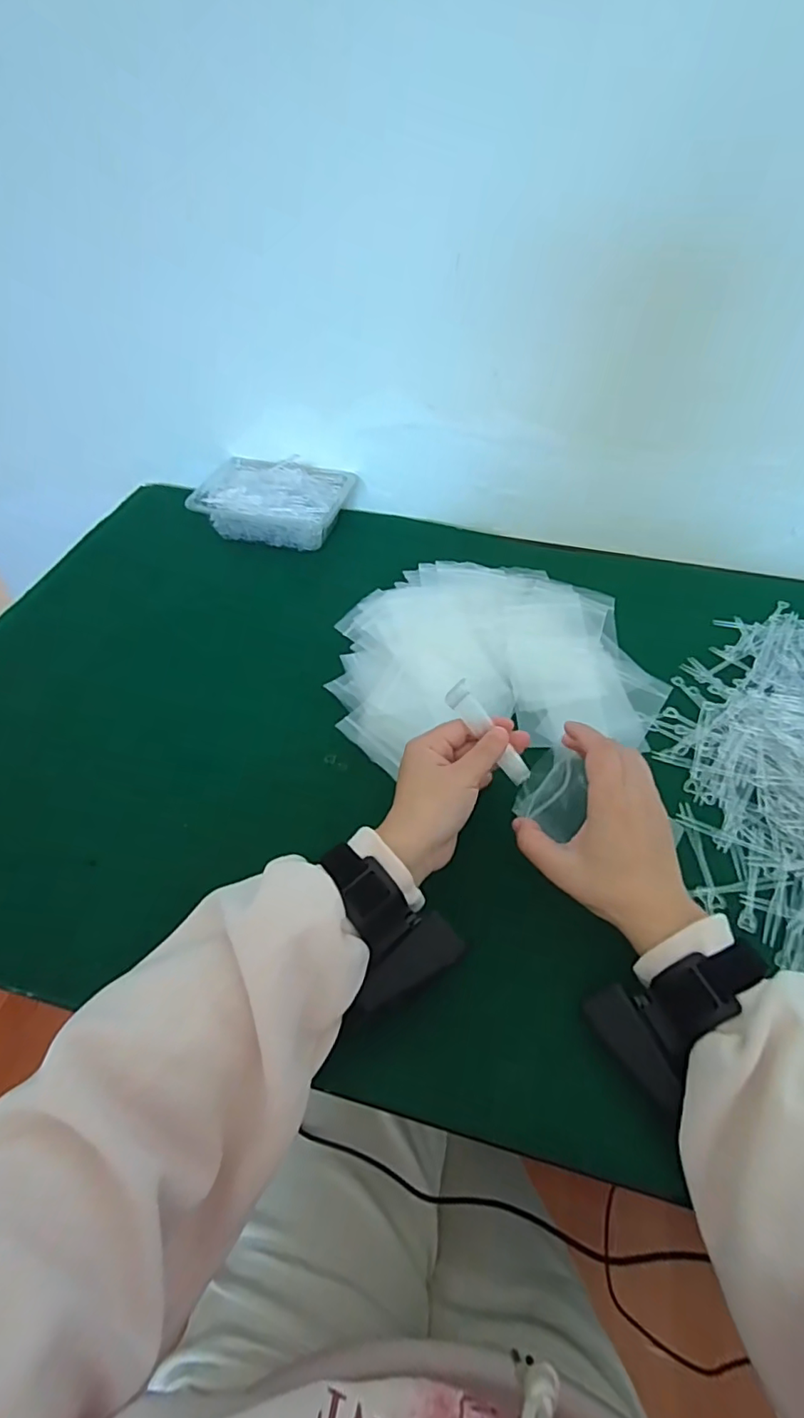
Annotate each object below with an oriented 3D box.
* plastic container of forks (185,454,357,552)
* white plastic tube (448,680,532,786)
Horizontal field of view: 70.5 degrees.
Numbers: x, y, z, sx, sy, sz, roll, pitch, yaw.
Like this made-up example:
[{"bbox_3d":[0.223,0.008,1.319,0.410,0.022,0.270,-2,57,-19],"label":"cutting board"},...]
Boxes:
[{"bbox_3d":[-0.156,-0.257,0.710,0.180,0.054,0.117,12,51,9],"label":"plastic container of forks"},{"bbox_3d":[0.065,0.018,0.424,0.017,0.013,0.088,-39,93,-29],"label":"white plastic tube"}]

